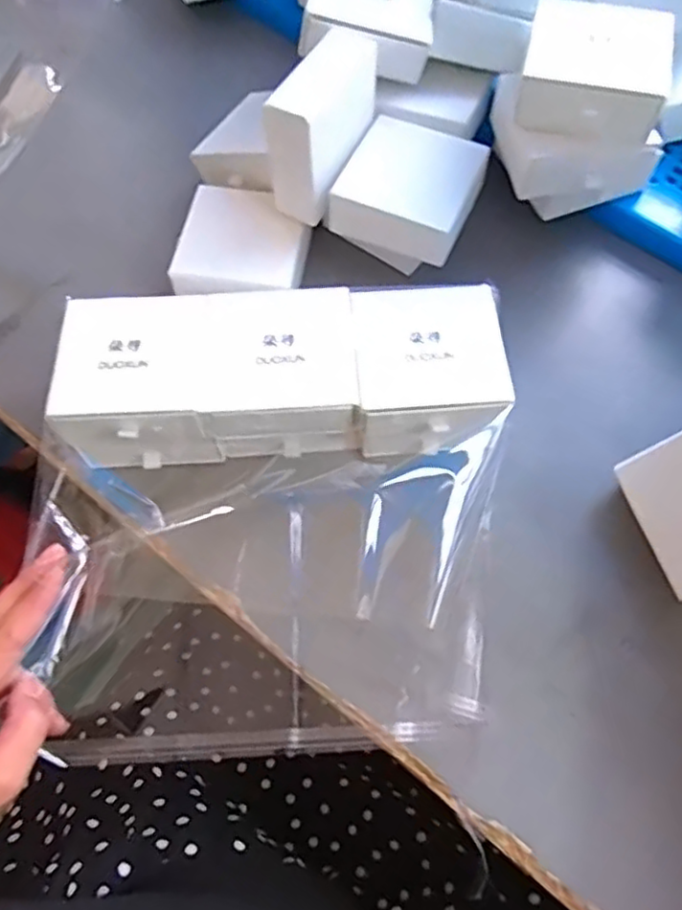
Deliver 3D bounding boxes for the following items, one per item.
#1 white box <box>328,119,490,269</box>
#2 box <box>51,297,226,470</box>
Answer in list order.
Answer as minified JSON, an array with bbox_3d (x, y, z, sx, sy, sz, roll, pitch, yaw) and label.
[{"bbox_3d":[0.052,-0.198,0.499,0.098,0.039,0.097,19,66,9],"label":"white box"},{"bbox_3d":[-0.133,-0.046,0.439,0.087,0.066,0.091,-7,65,-3],"label":"box"}]

